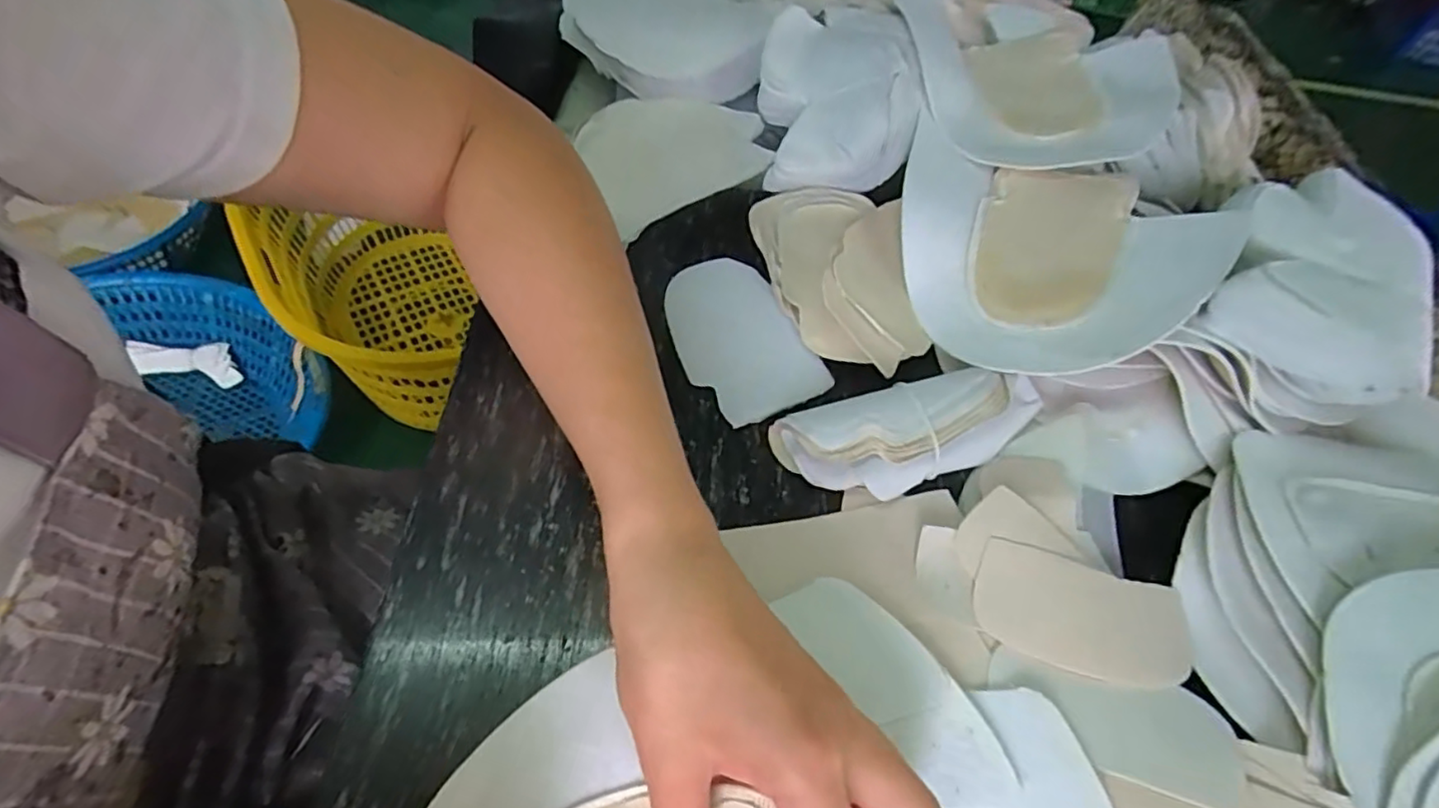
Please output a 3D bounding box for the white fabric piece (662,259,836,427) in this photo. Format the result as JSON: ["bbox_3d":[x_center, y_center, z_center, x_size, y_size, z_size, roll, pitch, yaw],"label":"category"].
[{"bbox_3d":[0.009,-0.039,0.351,0.067,0.008,0.107,-16,61,-19],"label":"white fabric piece"}]

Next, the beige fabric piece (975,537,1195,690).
[{"bbox_3d":[0.155,0.091,0.274,0.086,0.005,0.047,19,56,3],"label":"beige fabric piece"}]

